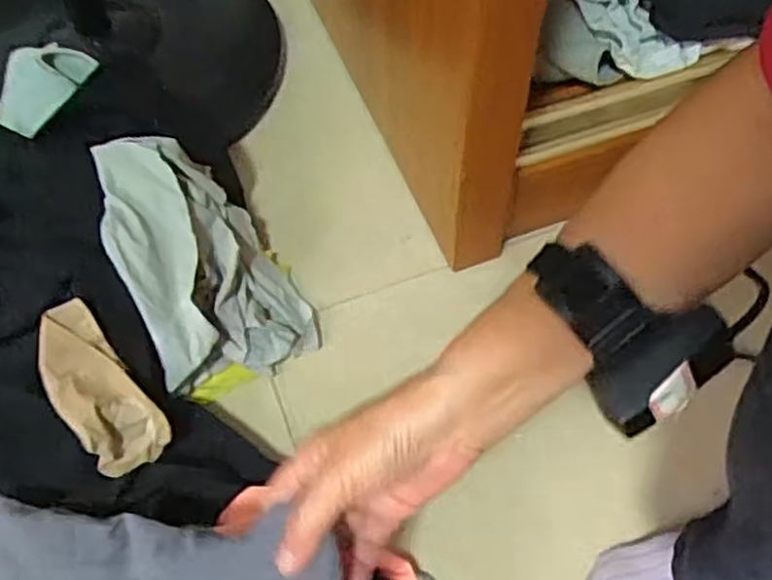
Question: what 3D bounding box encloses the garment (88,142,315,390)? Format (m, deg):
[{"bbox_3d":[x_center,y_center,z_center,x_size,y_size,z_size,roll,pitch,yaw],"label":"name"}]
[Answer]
[{"bbox_3d":[-0.150,-0.029,0.619,0.129,0.141,0.168,-24,60,-13],"label":"garment"}]

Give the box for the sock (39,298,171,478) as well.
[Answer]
[{"bbox_3d":[-0.207,0.072,0.538,0.055,0.026,0.128,-32,101,-17],"label":"sock"}]

